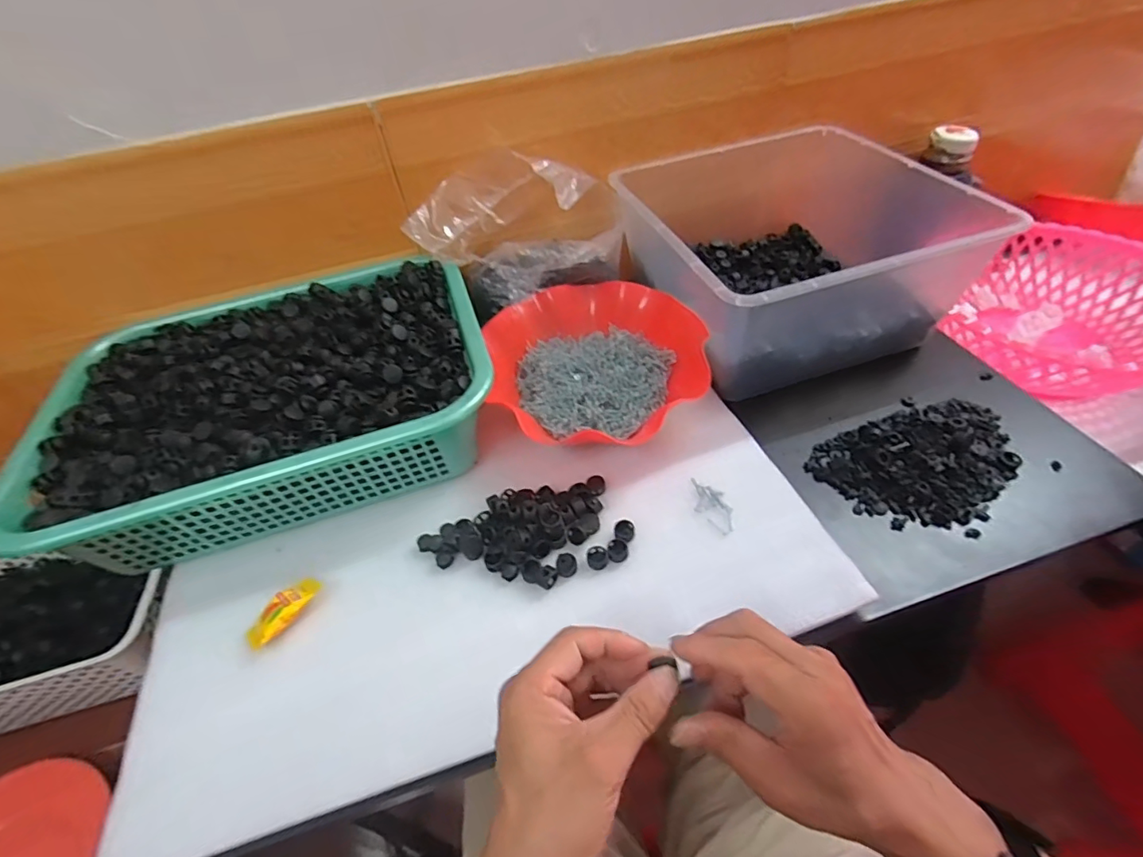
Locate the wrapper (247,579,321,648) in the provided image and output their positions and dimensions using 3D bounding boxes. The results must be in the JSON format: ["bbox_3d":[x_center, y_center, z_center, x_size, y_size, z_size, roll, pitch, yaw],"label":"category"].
[{"bbox_3d":[-0.219,0.136,0.399,0.024,0.008,0.057,24,55,26],"label":"wrapper"}]

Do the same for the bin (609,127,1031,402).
[{"bbox_3d":[0.240,-0.199,0.576,0.331,0.136,0.304,-17,48,-9],"label":"bin"}]

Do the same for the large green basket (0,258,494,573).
[{"bbox_3d":[-0.276,-0.030,0.507,0.384,0.087,0.282,-17,48,-9],"label":"large green basket"}]

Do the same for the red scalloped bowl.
[{"bbox_3d":[0.024,-0.062,0.526,0.214,0.055,0.216,-2,47,5],"label":"red scalloped bowl"}]

